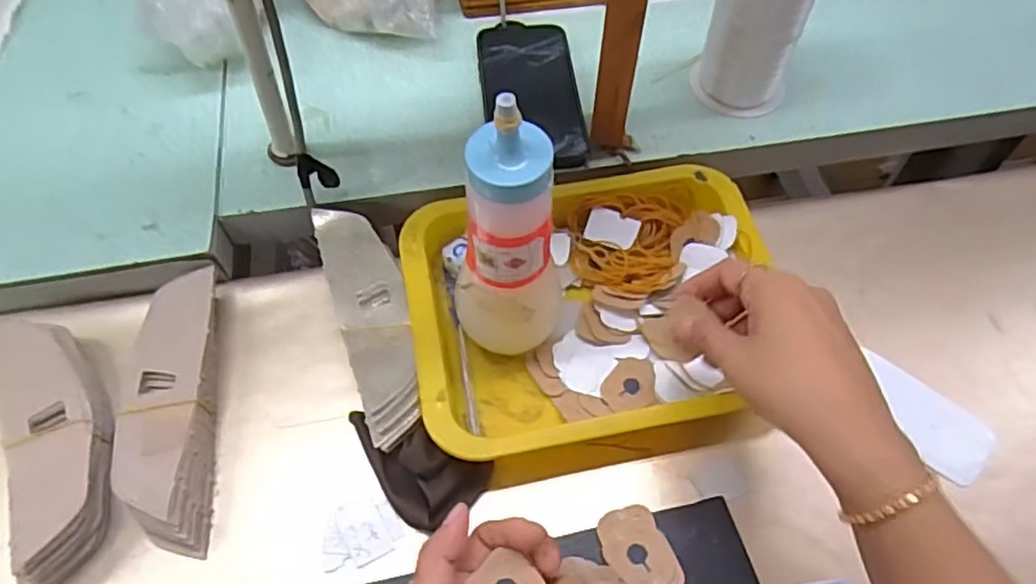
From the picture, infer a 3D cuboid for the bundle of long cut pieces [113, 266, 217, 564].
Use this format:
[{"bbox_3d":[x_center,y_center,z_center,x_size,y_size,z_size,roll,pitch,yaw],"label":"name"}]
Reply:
[{"bbox_3d":[-0.226,0.074,0.439,0.049,0.037,0.180,-7,62,-5],"label":"bundle of long cut pieces"}]

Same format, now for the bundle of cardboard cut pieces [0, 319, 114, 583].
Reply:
[{"bbox_3d":[-0.290,0.091,0.424,0.055,0.023,0.168,-18,63,-10],"label":"bundle of cardboard cut pieces"}]

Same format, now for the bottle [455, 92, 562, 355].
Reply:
[{"bbox_3d":[-0.006,-0.023,0.397,0.067,0.185,0.057,8,62,4],"label":"bottle"}]

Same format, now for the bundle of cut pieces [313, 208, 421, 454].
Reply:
[{"bbox_3d":[-0.100,0.018,0.474,0.048,0.035,0.183,-18,63,-10],"label":"bundle of cut pieces"}]

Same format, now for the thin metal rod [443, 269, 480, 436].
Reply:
[{"bbox_3d":[-0.040,0.041,0.477,0.007,0.005,0.124,-10,62,-6],"label":"thin metal rod"}]

